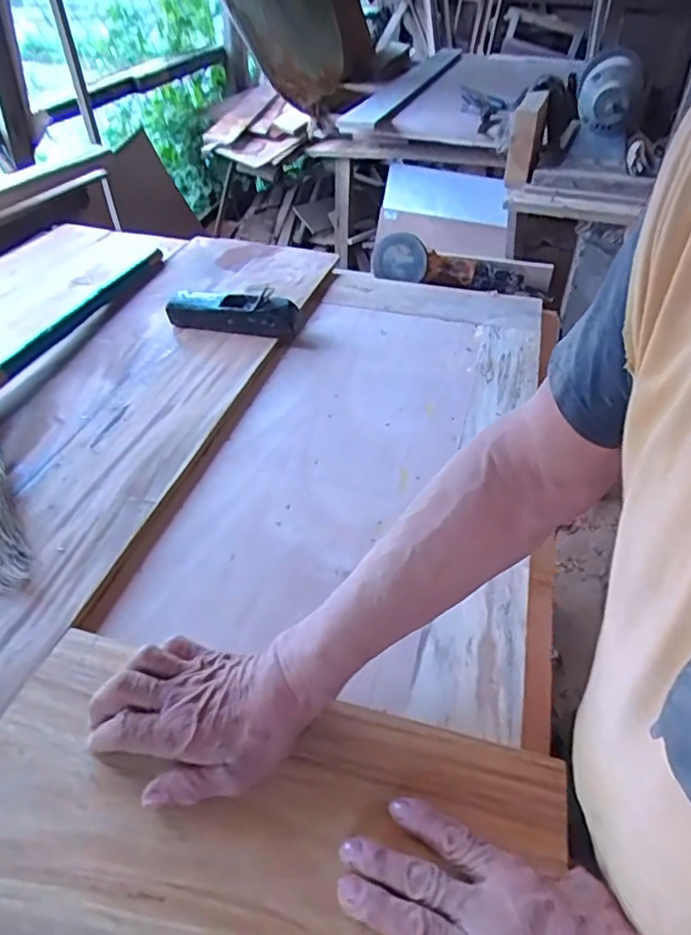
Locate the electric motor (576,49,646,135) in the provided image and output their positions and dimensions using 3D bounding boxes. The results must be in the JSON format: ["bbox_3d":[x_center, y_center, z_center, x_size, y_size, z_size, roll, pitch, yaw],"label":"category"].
[{"bbox_3d":[0.575,-0.816,1.280,0.133,0.138,0.172,15,42,14],"label":"electric motor"}]

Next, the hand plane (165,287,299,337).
[{"bbox_3d":[-0.177,-0.241,0.920,0.203,0.046,0.071,7,41,5],"label":"hand plane"}]

